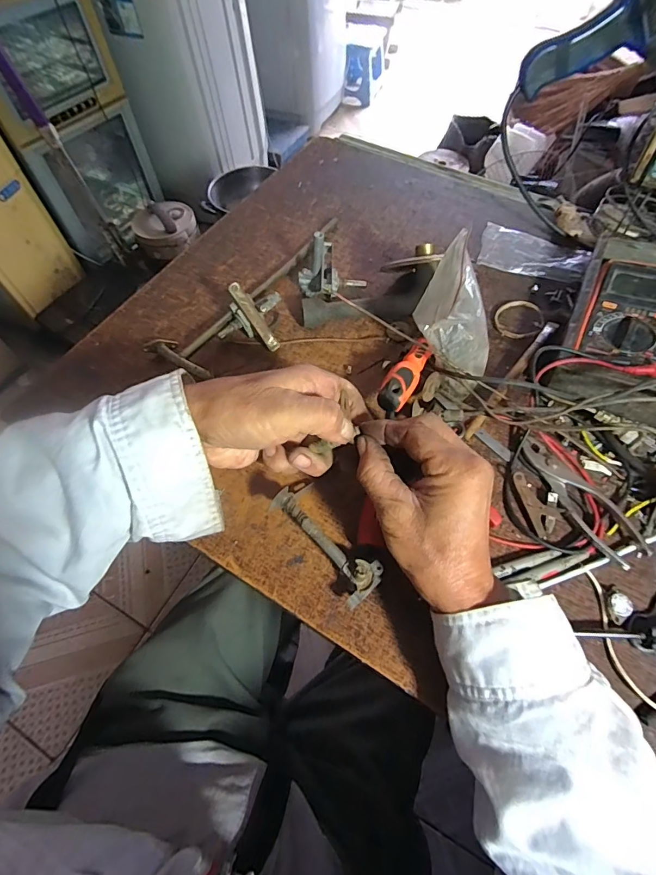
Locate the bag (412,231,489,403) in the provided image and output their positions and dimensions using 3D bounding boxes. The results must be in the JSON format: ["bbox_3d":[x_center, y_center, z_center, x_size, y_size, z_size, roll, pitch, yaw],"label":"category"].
[{"bbox_3d":[0.118,-0.102,0.386,0.074,0.115,0.087,31,66,18],"label":"bag"}]

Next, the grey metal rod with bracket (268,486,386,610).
[{"bbox_3d":[0.000,0.081,0.339,0.040,0.028,0.104,-37,66,-18],"label":"grey metal rod with bracket"}]

